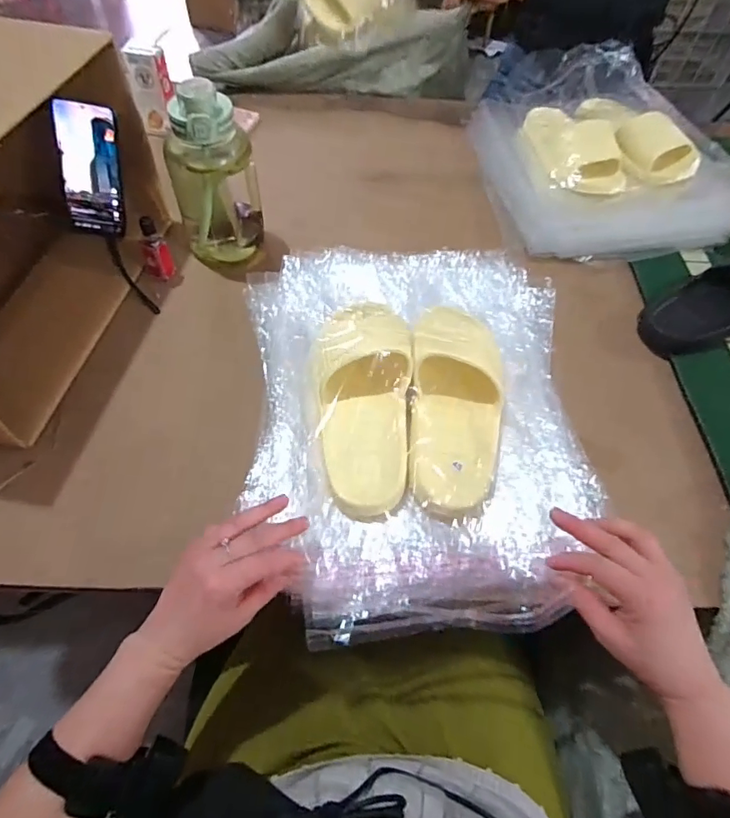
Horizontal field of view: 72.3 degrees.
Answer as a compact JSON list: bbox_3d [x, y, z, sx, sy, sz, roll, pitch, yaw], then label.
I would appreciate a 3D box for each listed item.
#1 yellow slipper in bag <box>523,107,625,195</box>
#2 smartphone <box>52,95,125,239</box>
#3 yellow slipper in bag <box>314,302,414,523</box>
[{"bbox_3d":[0.354,-0.460,0.850,0.124,0.065,0.241,-4,58,-4],"label":"yellow slipper in bag"},{"bbox_3d":[-0.363,-0.315,0.663,0.073,0.160,0.011,6,31,-11],"label":"smartphone"},{"bbox_3d":[-0.005,-0.022,0.538,0.106,0.077,0.270,3,58,0],"label":"yellow slipper in bag"}]

